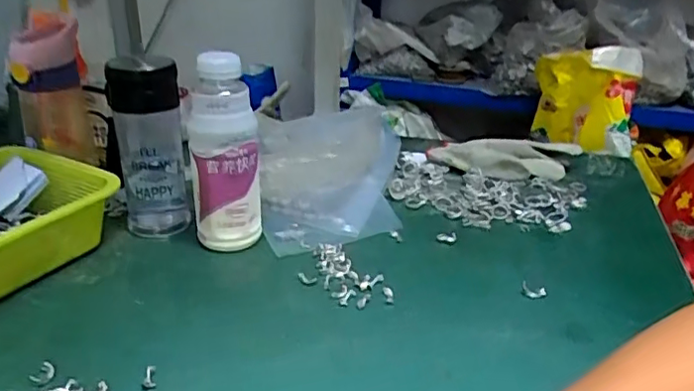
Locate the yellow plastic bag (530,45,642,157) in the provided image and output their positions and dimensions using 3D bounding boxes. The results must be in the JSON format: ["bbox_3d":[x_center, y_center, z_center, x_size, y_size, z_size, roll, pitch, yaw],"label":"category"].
[{"bbox_3d":[0.685,-0.281,1.690,0.276,0.295,0.191,11,25,17],"label":"yellow plastic bag"}]

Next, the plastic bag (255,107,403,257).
[{"bbox_3d":[-0.020,-0.035,0.754,0.181,0.093,0.296,0,24,-6],"label":"plastic bag"}]

